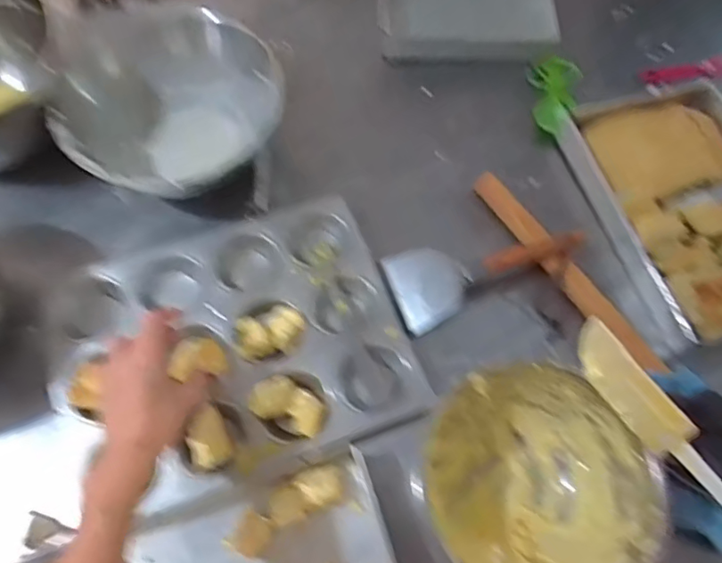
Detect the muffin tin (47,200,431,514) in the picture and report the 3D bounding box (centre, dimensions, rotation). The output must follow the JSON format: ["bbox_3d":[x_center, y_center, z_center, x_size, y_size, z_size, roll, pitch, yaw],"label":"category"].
[{"bbox_3d":[-0.129,0.062,0.546,0.332,0.040,0.261,-18,62,-10],"label":"muffin tin"}]

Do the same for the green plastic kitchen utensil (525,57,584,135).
[{"bbox_3d":[0.258,-0.255,0.723,0.062,0.051,0.110,1,63,-2],"label":"green plastic kitchen utensil"}]

